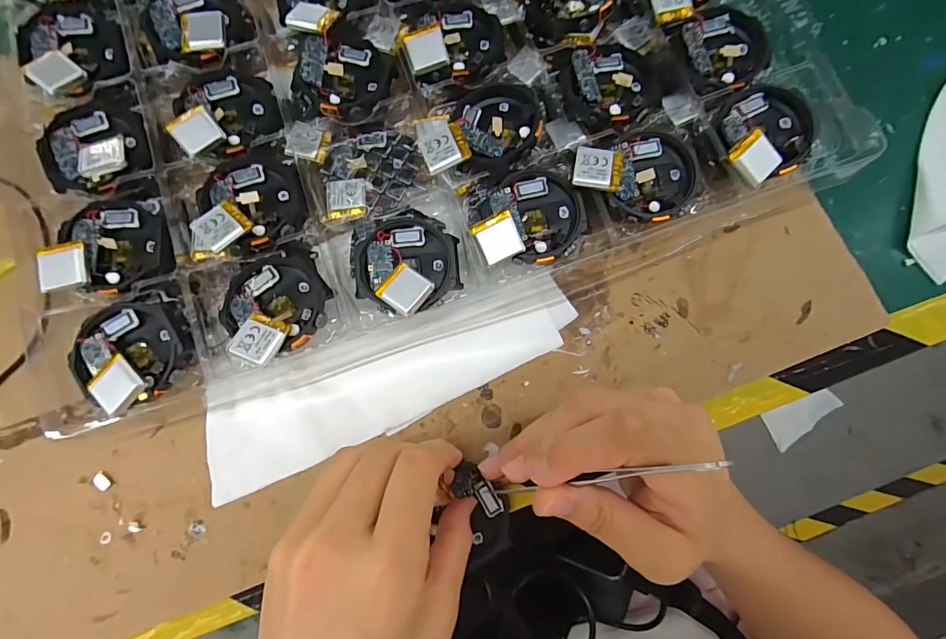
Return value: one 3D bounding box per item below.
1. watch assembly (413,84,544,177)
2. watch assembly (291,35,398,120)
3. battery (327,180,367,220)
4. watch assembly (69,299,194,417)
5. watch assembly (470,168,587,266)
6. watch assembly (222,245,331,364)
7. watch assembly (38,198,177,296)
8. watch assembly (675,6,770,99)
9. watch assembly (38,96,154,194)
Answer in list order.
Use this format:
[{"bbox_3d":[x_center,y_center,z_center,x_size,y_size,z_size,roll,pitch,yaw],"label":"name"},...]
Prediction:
[{"bbox_3d":[0.003,-0.102,0.228,0.064,0.013,0.056,-14,79,-3],"label":"watch assembly"},{"bbox_3d":[-0.071,-0.139,0.240,0.050,0.009,0.057,14,79,3],"label":"watch assembly"},{"bbox_3d":[-0.070,-0.067,0.238,0.021,0.004,0.023,-6,79,-1],"label":"battery"},{"bbox_3d":[-0.164,0.016,0.211,0.052,0.016,0.049,1,68,-3],"label":"watch assembly"},{"bbox_3d":[0.028,-0.052,0.223,0.055,0.014,0.047,-17,82,-12],"label":"watch assembly"},{"bbox_3d":[-0.098,-0.008,0.219,0.055,0.012,0.050,2,60,-3],"label":"watch assembly"},{"bbox_3d":[-0.188,-0.036,0.223,0.058,0.011,0.047,-25,82,-17],"label":"watch assembly"},{"bbox_3d":[0.139,-0.149,0.240,0.053,0.012,0.044,-37,81,-7],"label":"watch assembly"},{"bbox_3d":[-0.203,-0.094,0.228,0.052,0.012,0.055,0,79,0],"label":"watch assembly"}]

